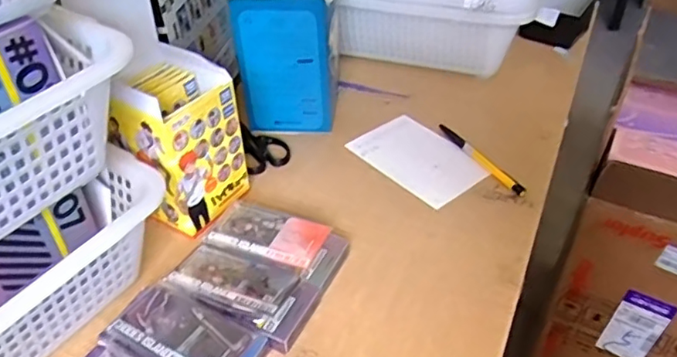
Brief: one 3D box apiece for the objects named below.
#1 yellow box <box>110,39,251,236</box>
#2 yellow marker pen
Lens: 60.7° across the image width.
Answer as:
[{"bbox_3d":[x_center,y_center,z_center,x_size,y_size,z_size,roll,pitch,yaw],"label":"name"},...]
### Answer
[{"bbox_3d":[-0.156,-0.038,0.559,0.097,0.138,0.091,23,44,26],"label":"yellow box"},{"bbox_3d":[0.158,-0.024,0.647,0.012,0.011,0.139,-20,43,-23],"label":"yellow marker pen"}]

